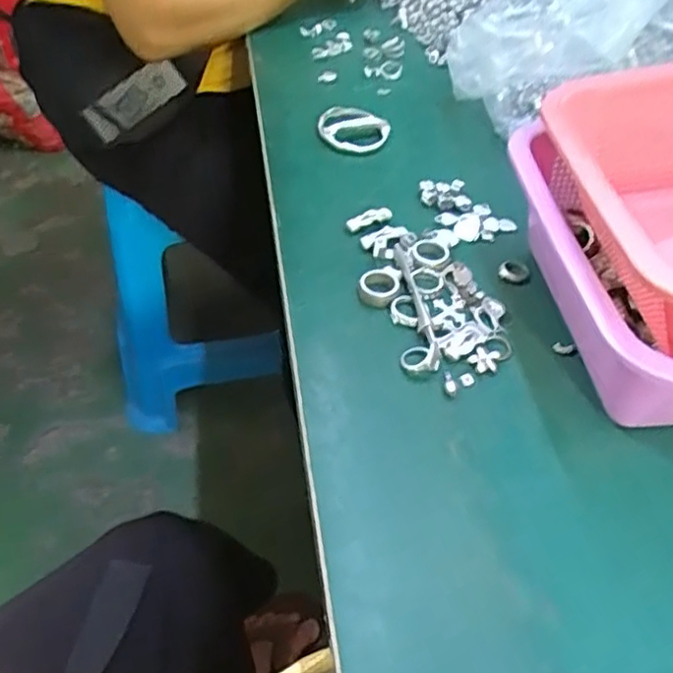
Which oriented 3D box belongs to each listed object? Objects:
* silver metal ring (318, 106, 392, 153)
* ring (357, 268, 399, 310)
[{"bbox_3d":[0.014,-0.181,0.560,0.061,0.015,0.049,19,49,14],"label":"silver metal ring"},{"bbox_3d":[0.027,-0.032,0.418,0.025,0.009,0.030,8,47,4],"label":"ring"}]

